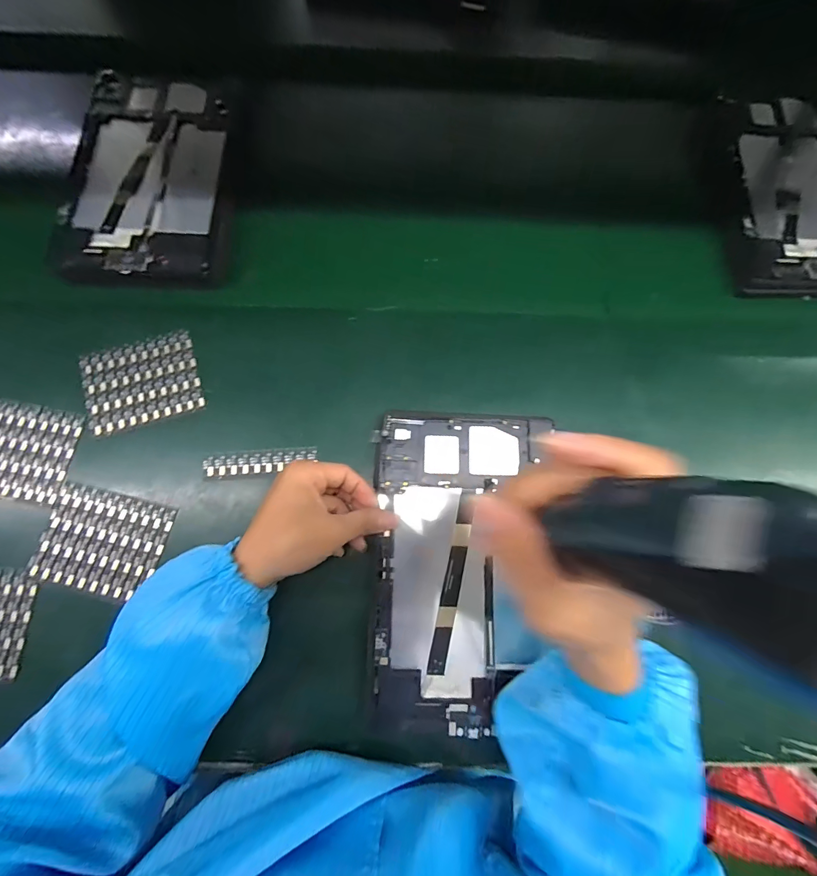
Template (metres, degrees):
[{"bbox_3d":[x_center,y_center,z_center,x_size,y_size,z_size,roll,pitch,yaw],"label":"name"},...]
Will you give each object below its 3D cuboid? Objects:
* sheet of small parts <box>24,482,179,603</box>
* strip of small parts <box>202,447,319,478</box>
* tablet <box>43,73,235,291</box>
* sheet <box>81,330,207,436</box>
[{"bbox_3d":[-0.265,0.090,0.335,0.102,0.006,0.082,13,79,2],"label":"sheet of small parts"},{"bbox_3d":[-0.133,0.022,0.349,0.100,0.004,0.021,-5,79,-2],"label":"strip of small parts"},{"bbox_3d":[-0.268,-0.277,0.403,0.159,0.015,0.260,0,76,-1],"label":"tablet"},{"bbox_3d":[-0.252,-0.054,0.366,0.101,0.004,0.082,-16,79,-4],"label":"sheet"}]

